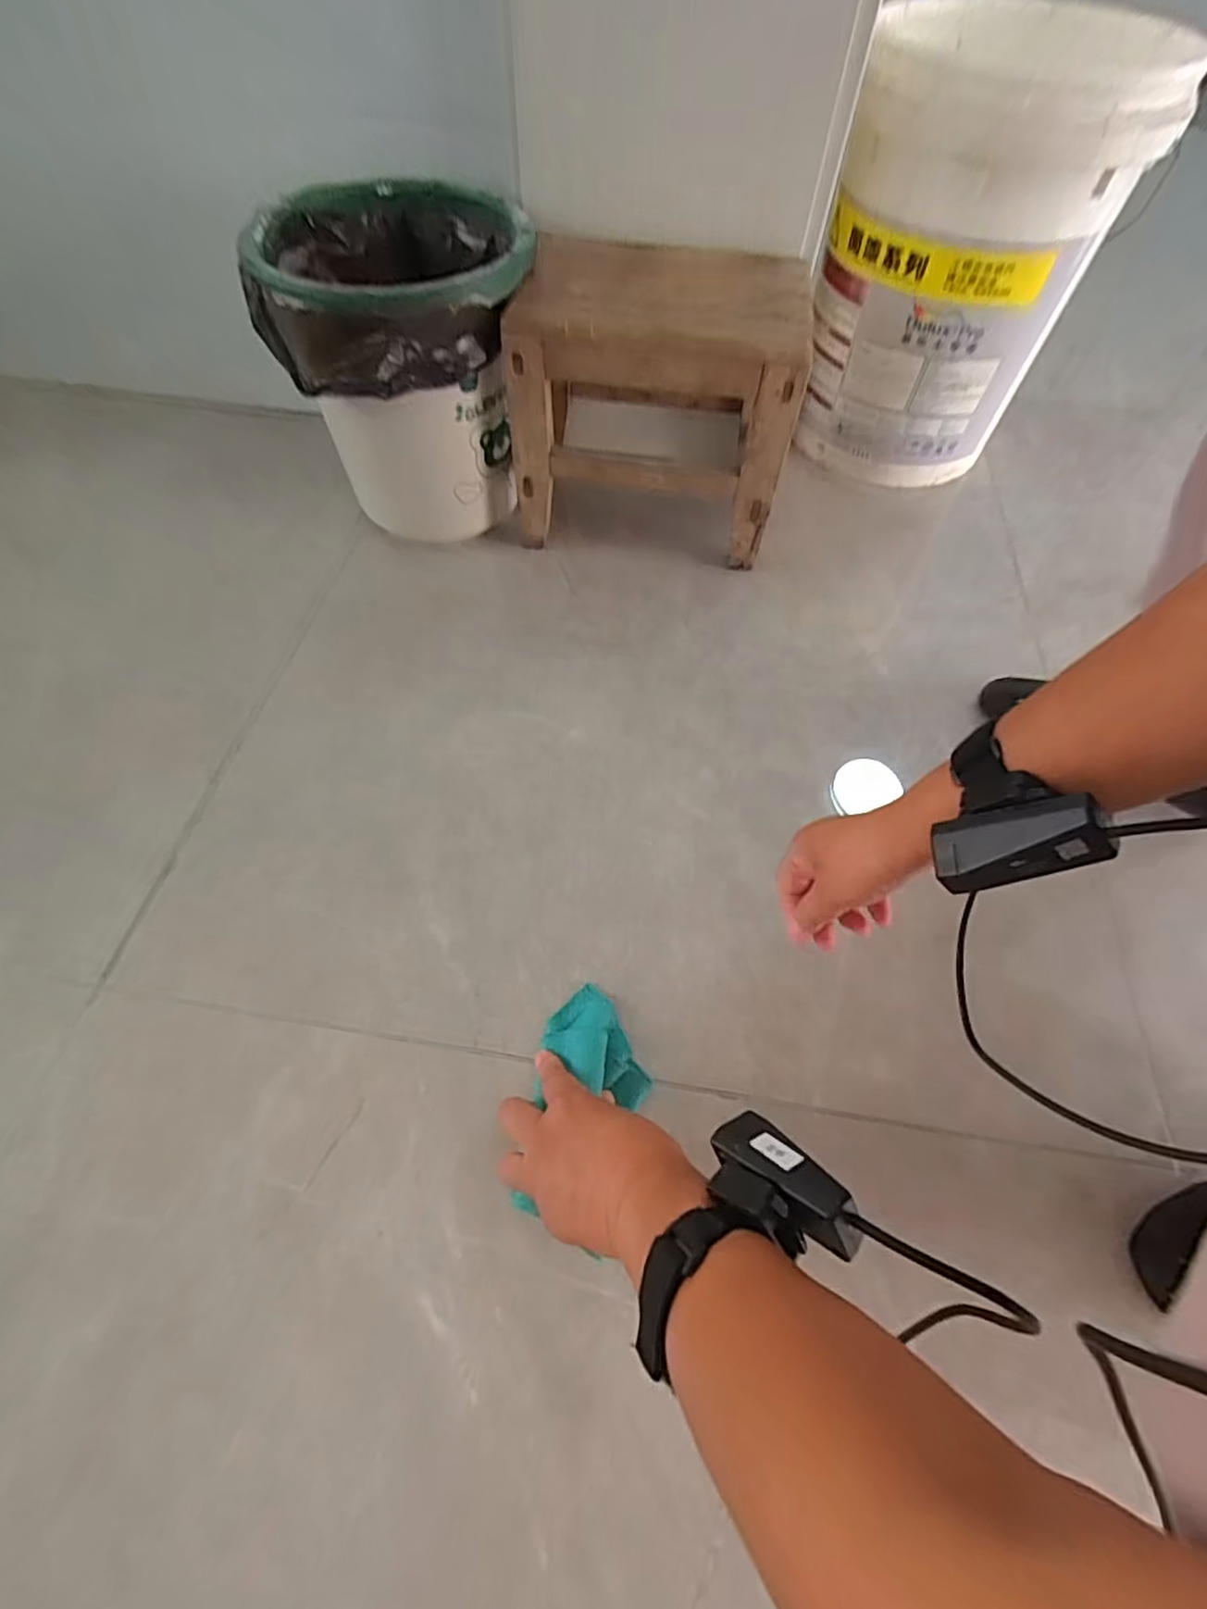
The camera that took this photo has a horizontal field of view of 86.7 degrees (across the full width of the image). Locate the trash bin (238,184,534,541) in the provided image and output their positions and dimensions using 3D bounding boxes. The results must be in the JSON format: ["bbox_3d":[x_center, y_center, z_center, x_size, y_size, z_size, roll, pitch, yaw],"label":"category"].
[{"bbox_3d":[-0.200,-0.446,0.699,0.253,0.274,0.254,2,59,0],"label":"trash bin"}]

